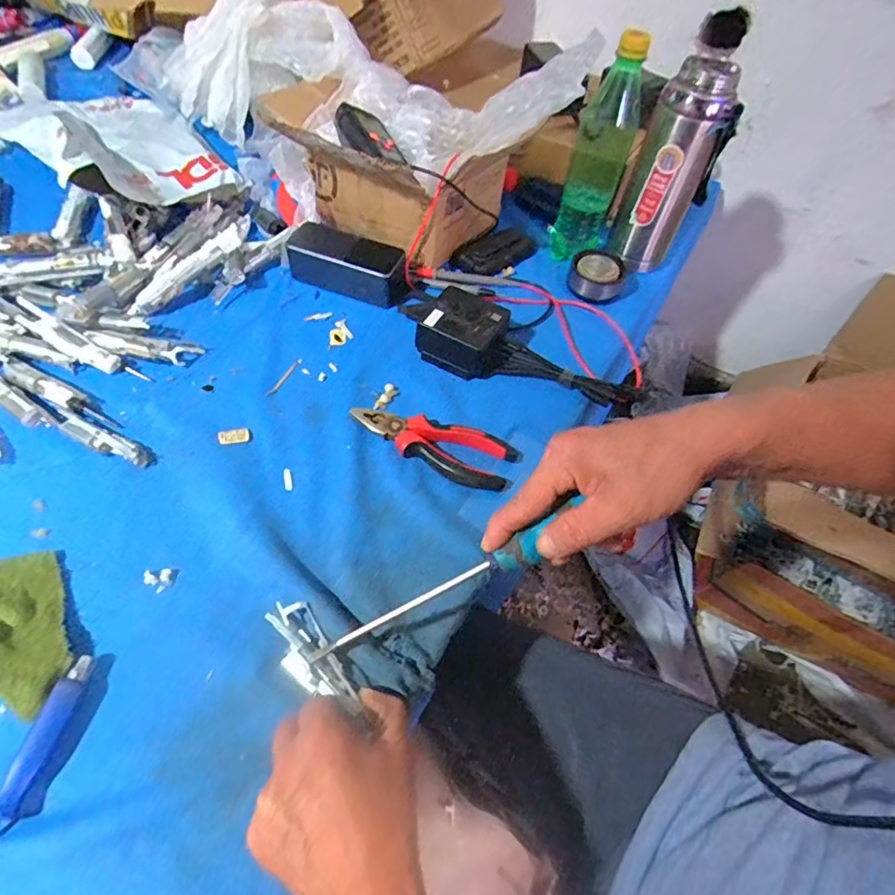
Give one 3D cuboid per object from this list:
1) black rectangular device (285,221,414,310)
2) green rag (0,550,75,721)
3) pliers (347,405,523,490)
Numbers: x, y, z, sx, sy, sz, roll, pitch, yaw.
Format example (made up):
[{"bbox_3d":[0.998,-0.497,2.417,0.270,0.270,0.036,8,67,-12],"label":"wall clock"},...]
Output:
[{"bbox_3d":[-0.110,-0.210,0.590,0.140,0.045,0.060,21,55,10],"label":"black rectangular device"},{"bbox_3d":[-0.321,0.108,0.353,0.160,0.026,0.088,23,55,11],"label":"green rag"},{"bbox_3d":[-0.012,-0.005,0.479,0.157,0.020,0.059,19,55,8],"label":"pliers"}]

